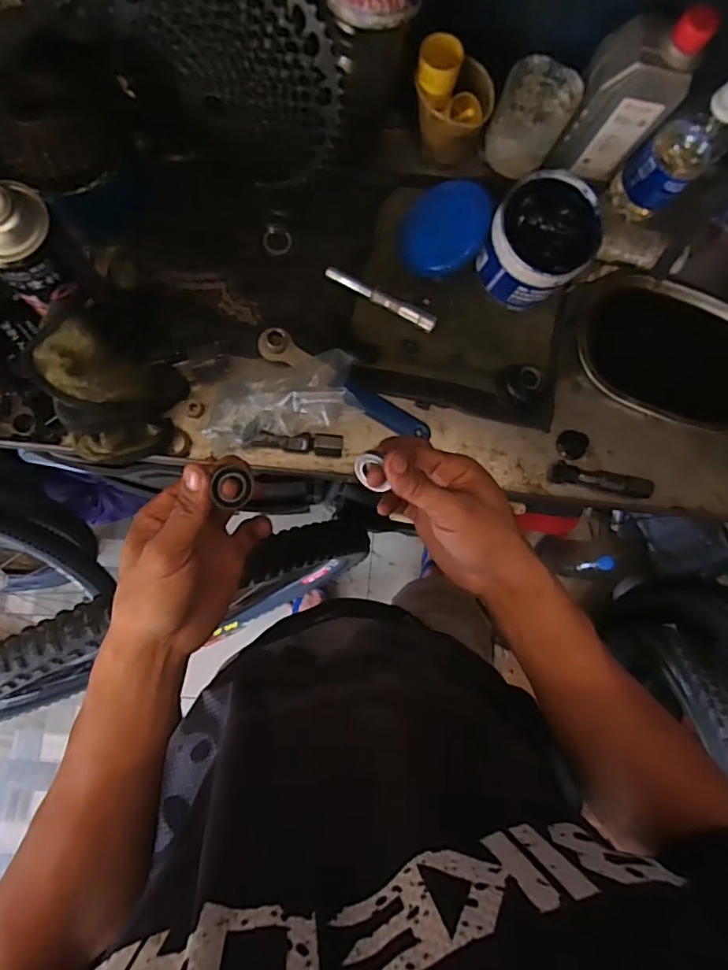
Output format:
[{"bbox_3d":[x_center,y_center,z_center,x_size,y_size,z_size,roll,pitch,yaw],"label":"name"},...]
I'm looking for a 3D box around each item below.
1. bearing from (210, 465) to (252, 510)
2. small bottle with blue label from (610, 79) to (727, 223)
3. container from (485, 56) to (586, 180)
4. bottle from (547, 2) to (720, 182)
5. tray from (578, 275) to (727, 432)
[{"bbox_3d":[-0.086,0.001,0.359,0.026,0.008,0.029,-9,111,-36],"label":"bearing"},{"bbox_3d":[0.314,-0.334,0.543,0.060,0.162,0.066,1,84,-5],"label":"small bottle with blue label"},{"bbox_3d":[0.167,-0.373,0.564,0.068,0.092,0.066,1,84,-5],"label":"container"},{"bbox_3d":[0.249,-0.366,0.521,0.083,0.152,0.049,15,83,-4],"label":"bottle"},{"bbox_3d":[0.341,-0.144,0.591,0.215,0.026,0.138,18,83,-3],"label":"tray"}]

